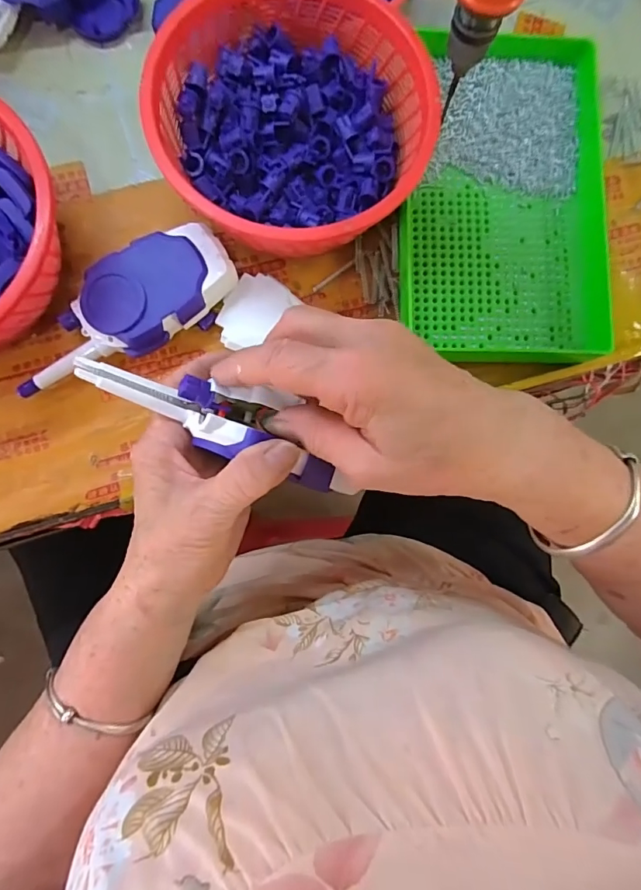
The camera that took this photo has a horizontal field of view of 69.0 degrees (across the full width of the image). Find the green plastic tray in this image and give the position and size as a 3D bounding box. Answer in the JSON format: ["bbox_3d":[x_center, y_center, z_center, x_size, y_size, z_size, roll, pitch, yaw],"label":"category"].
[{"bbox_3d":[0.135,-0.188,0.350,0.139,0.032,0.243,0,85,-6],"label":"green plastic tray"}]

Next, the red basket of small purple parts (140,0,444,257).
[{"bbox_3d":[-0.017,-0.215,0.317,0.176,0.066,0.161,1,85,-6],"label":"red basket of small purple parts"}]

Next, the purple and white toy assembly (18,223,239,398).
[{"bbox_3d":[-0.136,-0.095,0.322,0.158,0.029,0.062,-28,88,-8],"label":"purple and white toy assembly"}]

